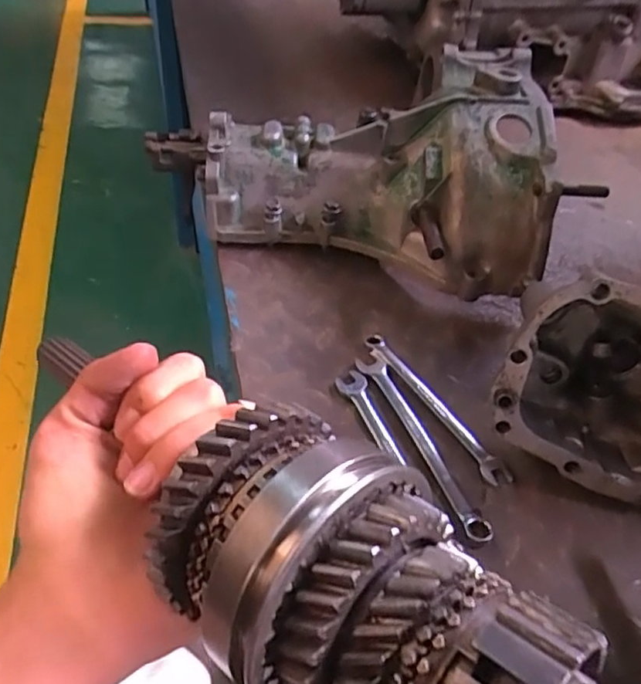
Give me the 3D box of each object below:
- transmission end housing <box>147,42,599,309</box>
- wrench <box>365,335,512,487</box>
[{"bbox_3d":[0.028,-0.156,0.558,0.345,0.152,0.246,-5,45,-12],"label":"transmission end housing"},{"bbox_3d":[0.085,0.046,0.457,0.016,0.010,0.150,-22,51,-26],"label":"wrench"}]

